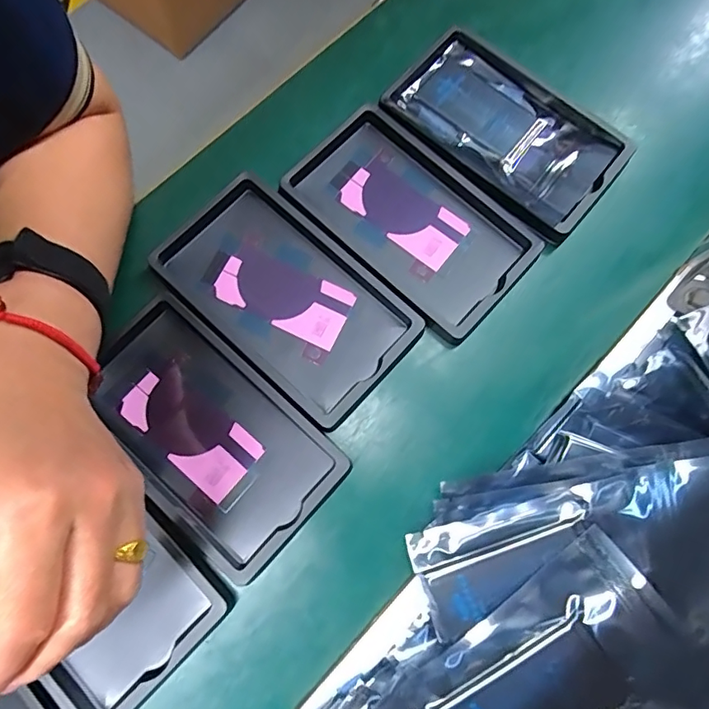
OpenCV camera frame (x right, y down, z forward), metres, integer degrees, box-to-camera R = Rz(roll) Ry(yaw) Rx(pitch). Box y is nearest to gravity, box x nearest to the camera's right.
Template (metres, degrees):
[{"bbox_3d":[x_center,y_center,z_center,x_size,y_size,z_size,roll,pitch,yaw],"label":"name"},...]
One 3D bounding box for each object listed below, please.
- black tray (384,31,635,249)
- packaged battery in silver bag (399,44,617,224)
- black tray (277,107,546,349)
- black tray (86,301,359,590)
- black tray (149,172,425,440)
[{"bbox_3d":[0.099,-0.154,0.349,0.162,0.024,0.091,40,79,5],"label":"black tray"},{"bbox_3d":[0.100,-0.154,0.351,0.142,0.020,0.079,42,79,6],"label":"packaged battery in silver bag"},{"bbox_3d":[0.033,-0.090,0.334,0.161,0.016,0.092,42,79,6],"label":"black tray"},{"bbox_3d":[-0.088,0.049,0.304,0.154,0.023,0.091,41,79,5],"label":"black tray"},{"bbox_3d":[-0.046,-0.038,0.321,0.163,0.015,0.092,42,79,6],"label":"black tray"}]

